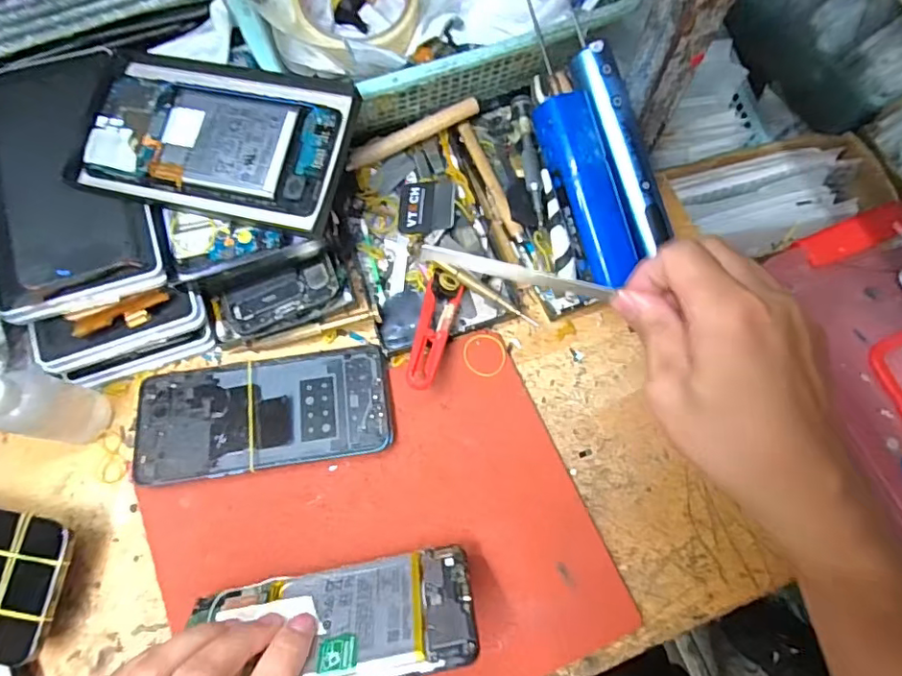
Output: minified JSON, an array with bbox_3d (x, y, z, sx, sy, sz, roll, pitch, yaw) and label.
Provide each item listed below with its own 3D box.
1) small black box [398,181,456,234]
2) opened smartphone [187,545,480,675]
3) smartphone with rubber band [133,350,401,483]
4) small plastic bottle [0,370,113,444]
[{"bbox_3d":[-0.017,-0.094,0.400,0.041,0.005,0.039,4,83,13],"label":"small black box"},{"bbox_3d":[-0.063,0.149,0.290,0.149,0.005,0.067,-11,31,0],"label":"opened smartphone"},{"bbox_3d":[-0.120,0.048,0.358,0.161,0.010,0.072,-8,75,-3],"label":"smartphone with rubber band"},{"bbox_3d":[-0.244,0.039,0.326,0.029,0.095,0.035,11,74,2],"label":"small plastic bottle"}]

